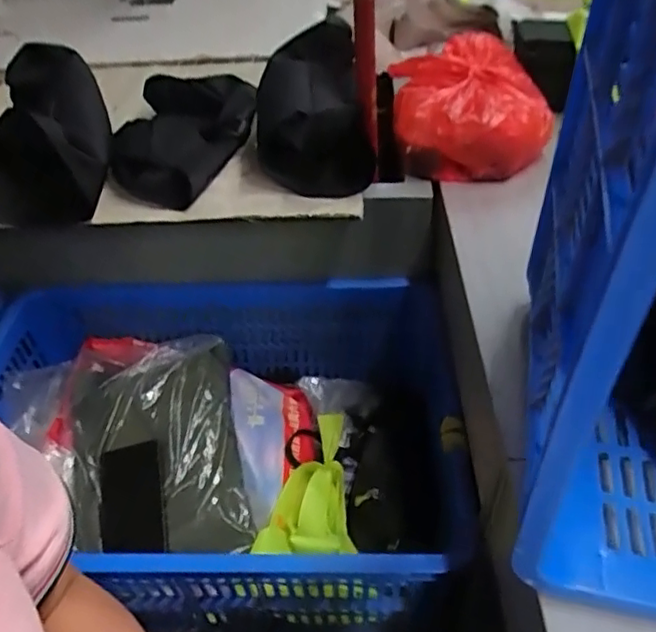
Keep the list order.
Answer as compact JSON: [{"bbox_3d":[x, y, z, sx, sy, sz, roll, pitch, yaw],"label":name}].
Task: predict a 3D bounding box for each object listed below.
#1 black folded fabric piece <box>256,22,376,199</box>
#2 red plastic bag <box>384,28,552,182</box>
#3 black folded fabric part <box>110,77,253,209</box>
[{"bbox_3d":[-0.019,-0.267,0.789,0.145,0.128,0.204,-4,44,-1],"label":"black folded fabric piece"},{"bbox_3d":[0.190,-0.284,0.826,0.197,0.105,0.204,-1,44,3],"label":"red plastic bag"},{"bbox_3d":[-0.190,-0.241,0.820,0.159,0.068,0.251,1,45,5],"label":"black folded fabric part"}]

